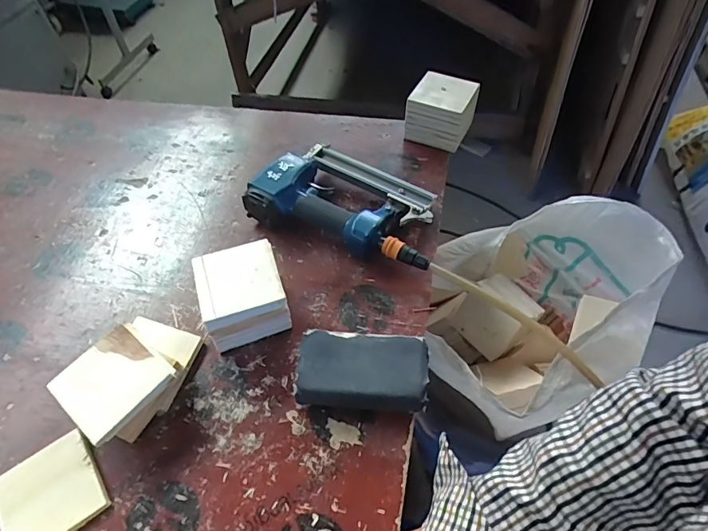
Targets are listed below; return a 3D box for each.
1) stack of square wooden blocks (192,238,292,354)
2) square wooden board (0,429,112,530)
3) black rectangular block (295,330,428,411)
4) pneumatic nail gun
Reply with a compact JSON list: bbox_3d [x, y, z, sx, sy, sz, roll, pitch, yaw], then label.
[{"bbox_3d":[-0.129,0.037,0.542,0.090,0.078,0.094,-17,56,-9],"label":"stack of square wooden blocks"},{"bbox_3d":[-0.296,0.224,0.449,0.090,0.010,0.090,-34,60,-19],"label":"square wooden board"},{"bbox_3d":[0.009,0.113,0.497,0.135,0.045,0.075,4,55,5],"label":"black rectangular block"},{"bbox_3d":[-0.004,-0.091,0.640,0.259,0.060,0.150,20,59,16],"label":"pneumatic nail gun"}]

